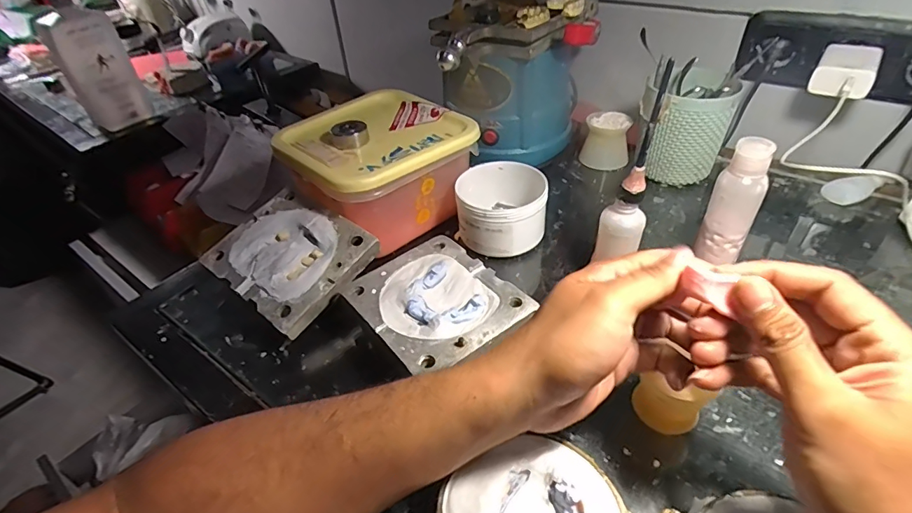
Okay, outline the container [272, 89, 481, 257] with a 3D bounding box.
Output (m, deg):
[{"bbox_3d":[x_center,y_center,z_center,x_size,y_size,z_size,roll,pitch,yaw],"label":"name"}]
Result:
[{"bbox_3d":[-0.082,-0.096,0.500,0.164,0.095,0.165,30,52,34],"label":"container"}]

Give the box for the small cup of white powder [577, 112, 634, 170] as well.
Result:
[{"bbox_3d":[0.194,-0.150,0.594,0.057,0.056,0.052,9,43,16],"label":"small cup of white powder"}]

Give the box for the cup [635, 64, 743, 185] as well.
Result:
[{"bbox_3d":[0.259,-0.153,0.535,0.092,0.109,0.088,9,43,16],"label":"cup"}]

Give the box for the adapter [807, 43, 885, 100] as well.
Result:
[{"bbox_3d":[0.417,-0.198,0.491,0.052,0.034,0.071,27,50,32],"label":"adapter"}]

